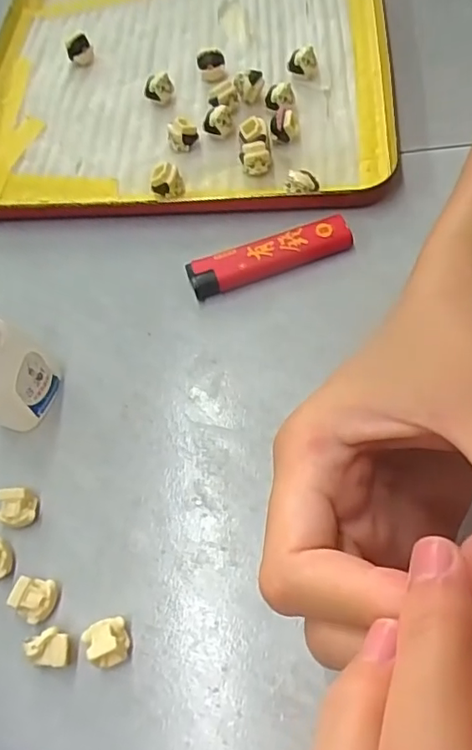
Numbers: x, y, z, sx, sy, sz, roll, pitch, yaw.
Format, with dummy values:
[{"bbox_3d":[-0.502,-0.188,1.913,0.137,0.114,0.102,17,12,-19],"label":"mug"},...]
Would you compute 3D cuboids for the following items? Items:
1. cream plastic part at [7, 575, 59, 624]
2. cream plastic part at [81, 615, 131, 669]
[{"bbox_3d":[-0.073,0.081,0.212,0.014,0.010,0.015,23,68,18],"label":"cream plastic part"},{"bbox_3d":[-0.045,0.093,0.204,0.014,0.012,0.016,-28,63,-8],"label":"cream plastic part"}]

